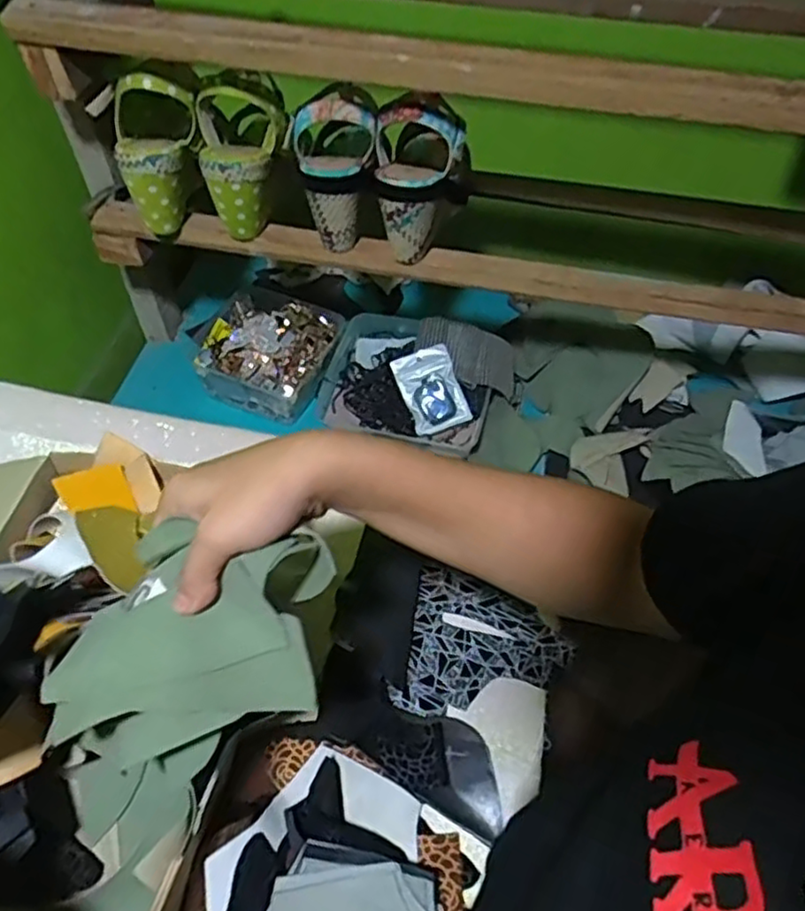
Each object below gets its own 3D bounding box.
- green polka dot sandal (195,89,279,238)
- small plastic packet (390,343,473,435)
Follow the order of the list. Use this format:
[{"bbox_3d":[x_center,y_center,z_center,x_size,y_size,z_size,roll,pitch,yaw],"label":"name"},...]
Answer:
[{"bbox_3d":[-0.152,-0.283,0.666,0.078,0.130,0.078,-6,53,-7],"label":"green polka dot sandal"},{"bbox_3d":[0.034,-0.078,0.822,0.067,0.009,0.097,-21,90,6],"label":"small plastic packet"}]

